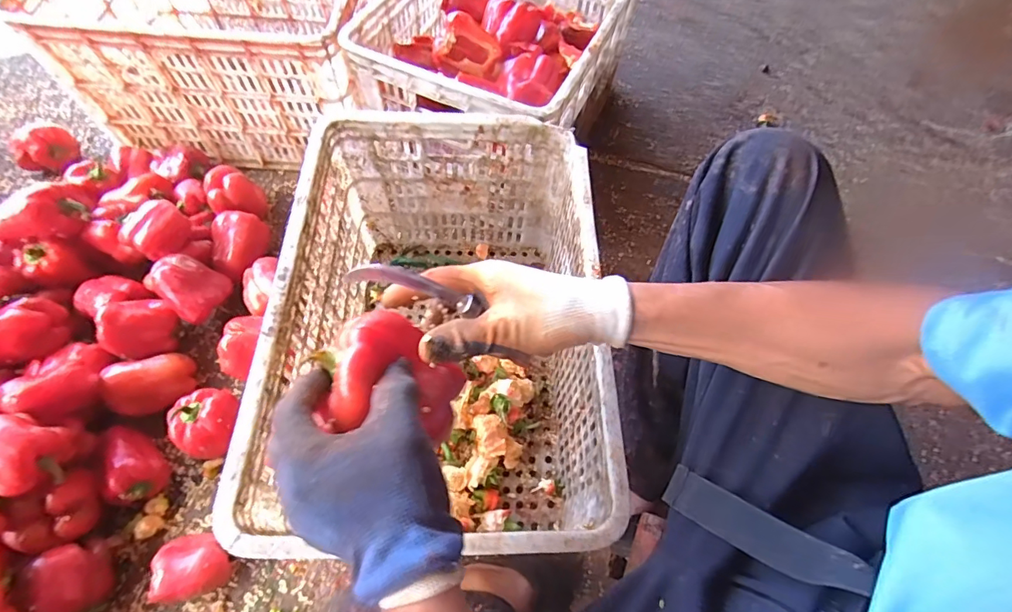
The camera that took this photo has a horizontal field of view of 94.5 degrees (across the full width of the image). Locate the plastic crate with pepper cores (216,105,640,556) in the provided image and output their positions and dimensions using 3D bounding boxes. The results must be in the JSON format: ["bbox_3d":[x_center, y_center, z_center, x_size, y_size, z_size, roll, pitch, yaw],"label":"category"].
[{"bbox_3d":[-0.077,0.039,0.610,0.341,0.277,0.499,-1,62,-4],"label":"plastic crate with pepper cores"}]

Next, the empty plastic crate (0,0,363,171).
[{"bbox_3d":[-0.484,-0.465,0.835,0.486,0.254,0.300,3,62,-2],"label":"empty plastic crate"}]

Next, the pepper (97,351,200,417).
[{"bbox_3d":[-0.505,0.109,0.667,0.102,0.066,0.073,-17,98,-41],"label":"pepper"}]

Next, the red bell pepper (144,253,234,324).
[{"bbox_3d":[-0.472,-0.034,0.699,0.091,0.062,0.082,36,66,15],"label":"red bell pepper"}]

